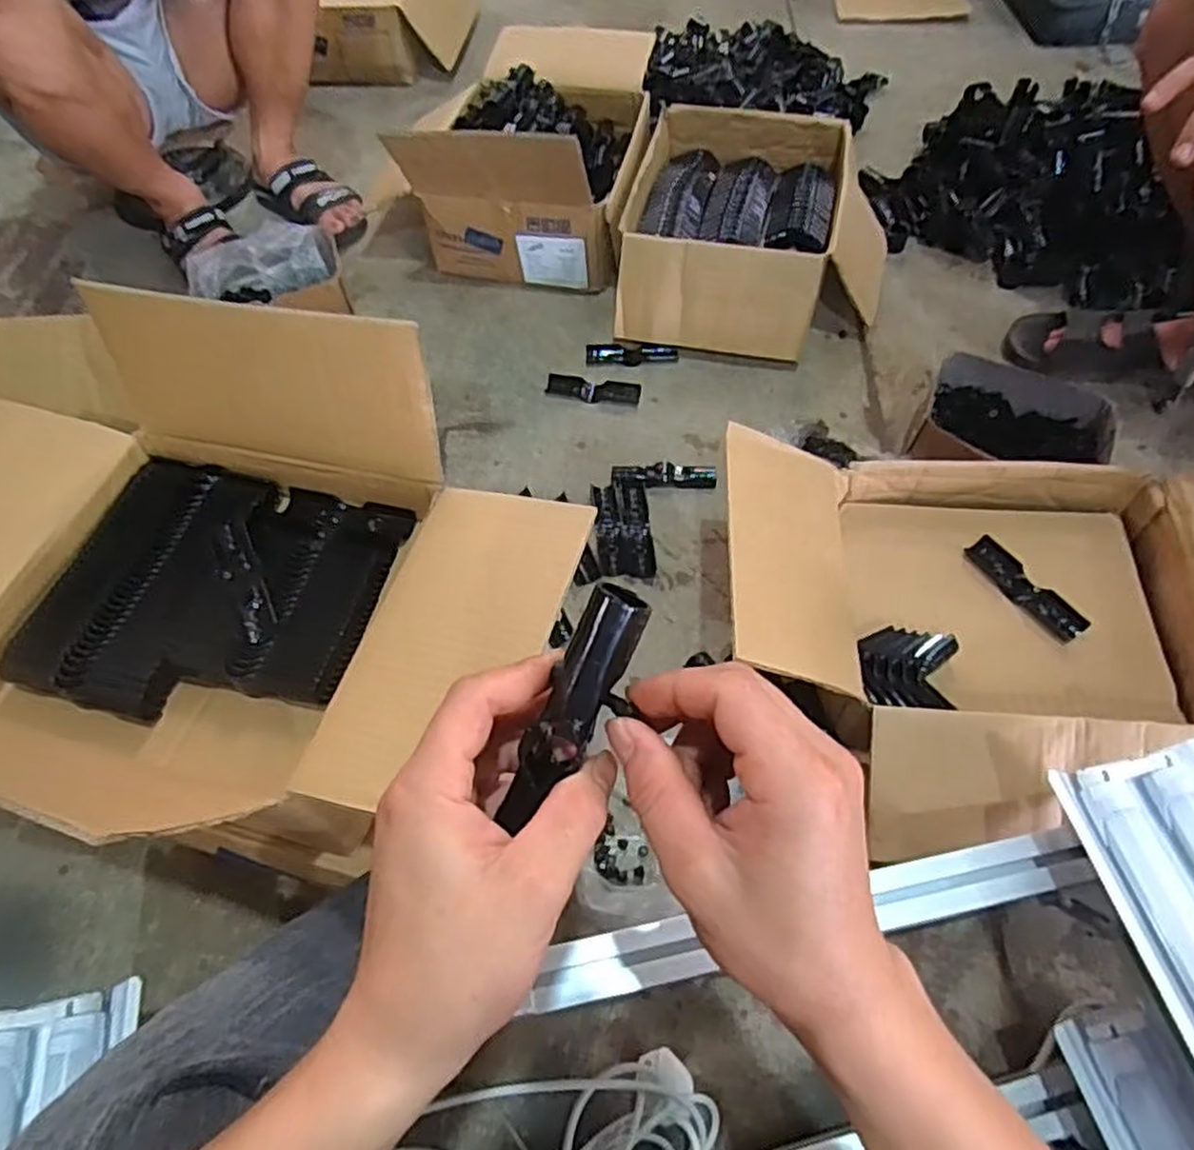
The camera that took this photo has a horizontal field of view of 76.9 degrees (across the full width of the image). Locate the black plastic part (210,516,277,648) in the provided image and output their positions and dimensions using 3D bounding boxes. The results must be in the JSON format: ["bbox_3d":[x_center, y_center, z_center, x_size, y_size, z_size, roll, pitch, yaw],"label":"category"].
[{"bbox_3d":[-0.288,0.001,0.613,0.032,0.007,0.129,-29,56,-11],"label":"black plastic part"}]

